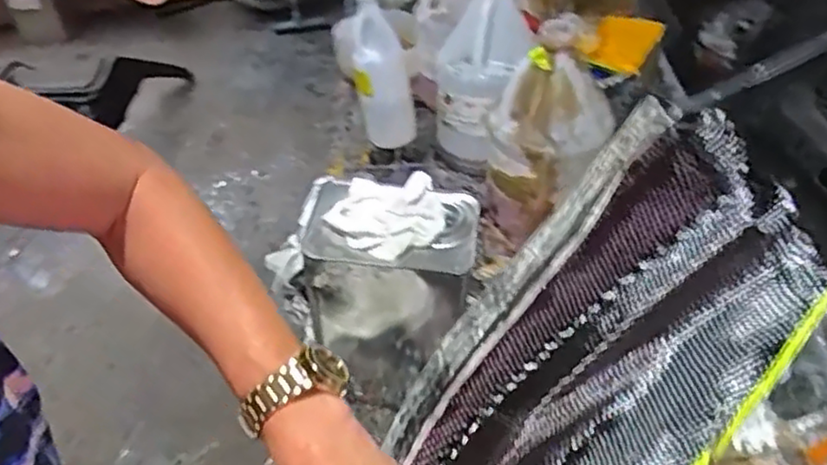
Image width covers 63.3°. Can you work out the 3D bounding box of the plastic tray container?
[{"bbox_3d":[-0.023,-0.008,0.625,0.160,0.027,0.101,4,42,11],"label":"plastic tray container"}]

